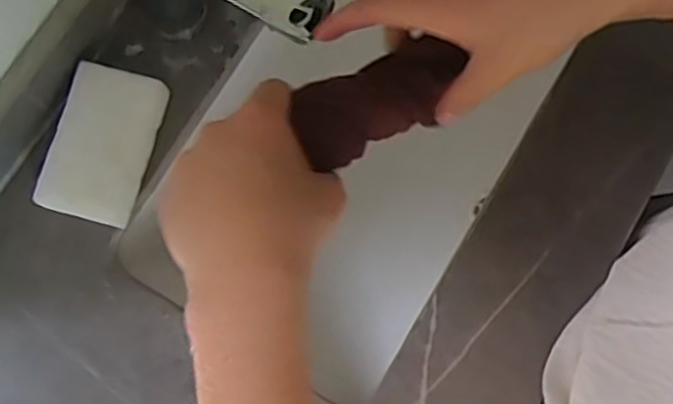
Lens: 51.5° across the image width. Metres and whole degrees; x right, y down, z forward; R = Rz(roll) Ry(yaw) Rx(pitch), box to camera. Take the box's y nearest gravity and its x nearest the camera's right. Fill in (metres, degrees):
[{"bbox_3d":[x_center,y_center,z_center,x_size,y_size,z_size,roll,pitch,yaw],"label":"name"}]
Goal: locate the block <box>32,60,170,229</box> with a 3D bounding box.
[{"bbox_3d":[-0.158,-0.039,0.471,0.061,0.026,0.100,17,78,6],"label":"block"}]

